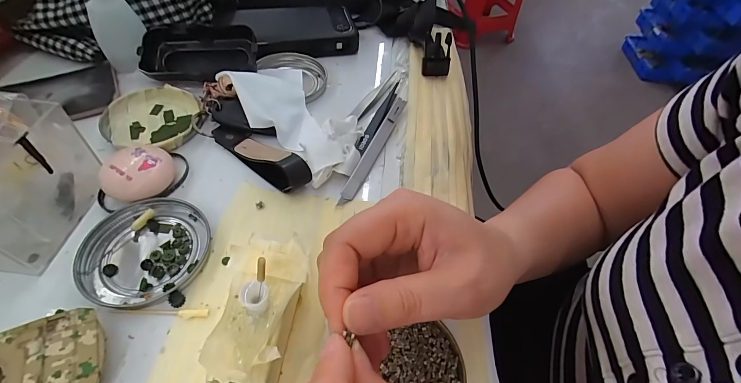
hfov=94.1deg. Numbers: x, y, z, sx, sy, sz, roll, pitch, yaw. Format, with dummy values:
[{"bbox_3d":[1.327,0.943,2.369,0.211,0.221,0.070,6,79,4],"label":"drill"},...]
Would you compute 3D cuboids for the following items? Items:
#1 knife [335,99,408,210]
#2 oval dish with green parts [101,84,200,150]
[{"bbox_3d":[0.004,-0.041,0.307,0.011,0.010,0.133,22,54,11],"label":"knife"},{"bbox_3d":[-0.195,-0.064,0.308,0.076,0.013,0.080,-12,55,-14],"label":"oval dish with green parts"}]

